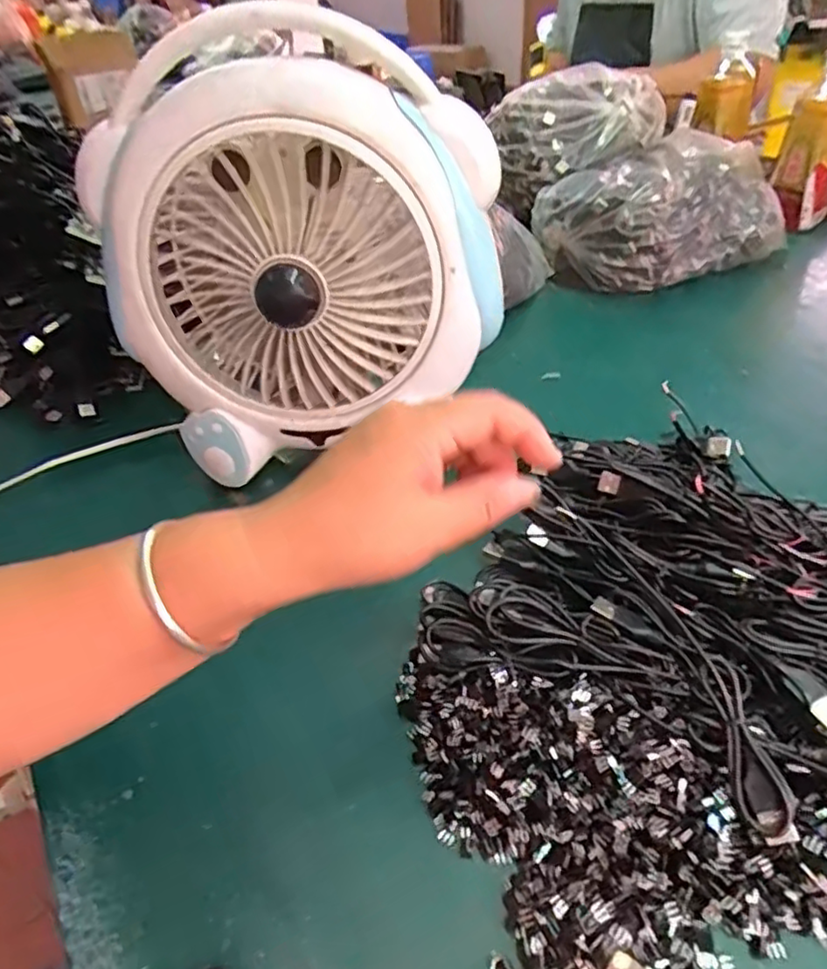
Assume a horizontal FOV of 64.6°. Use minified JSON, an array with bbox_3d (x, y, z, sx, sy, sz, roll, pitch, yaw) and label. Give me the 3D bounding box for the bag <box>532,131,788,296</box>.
[{"bbox_3d":[0.266,-0.302,0.730,0.224,0.110,0.164,-21,43,-17],"label":"bag"}]

